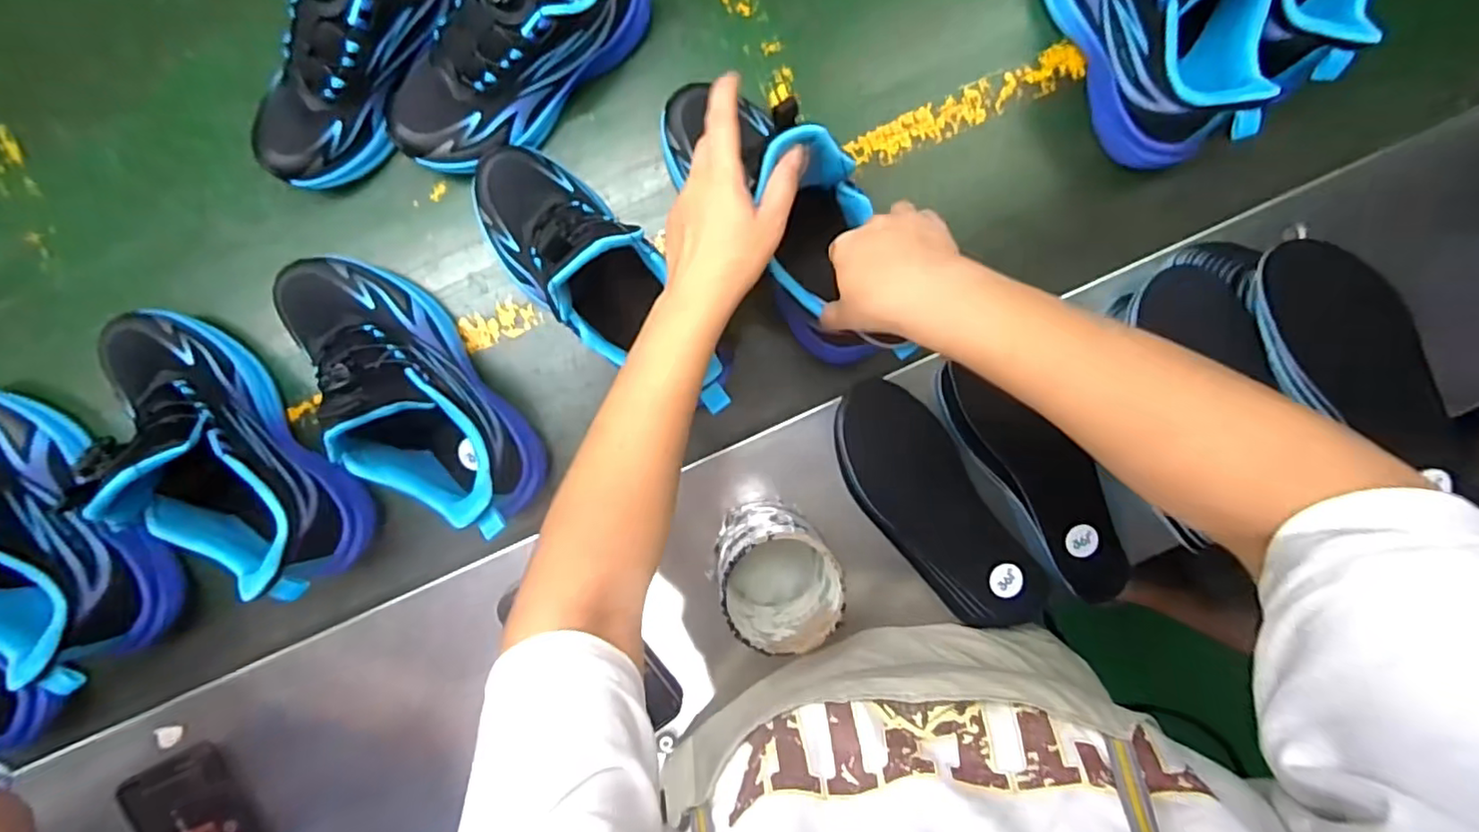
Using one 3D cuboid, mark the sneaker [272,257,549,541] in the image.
[{"bbox_3d":[-0.249,-0.020,0.474,0.090,0.123,0.247,-37,95,1],"label":"sneaker"}]

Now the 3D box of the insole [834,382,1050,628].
[{"bbox_3d":[0.160,0.083,0.515,0.083,0.023,0.221,-34,95,1],"label":"insole"}]

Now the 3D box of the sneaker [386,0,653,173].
[{"bbox_3d":[-0.163,-0.274,0.468,0.231,0.119,0.082,-43,95,2],"label":"sneaker"}]

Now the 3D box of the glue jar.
[{"bbox_3d":[0.026,0.112,0.475,0.074,0.132,0.083,-14,95,-1],"label":"glue jar"}]

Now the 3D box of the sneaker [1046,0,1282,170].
[{"bbox_3d":[0.320,-0.326,0.479,0.084,0.137,0.252,-24,95,0],"label":"sneaker"}]

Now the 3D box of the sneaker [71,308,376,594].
[{"bbox_3d":[-0.393,0.027,0.467,0.087,0.142,0.248,-41,95,1],"label":"sneaker"}]

